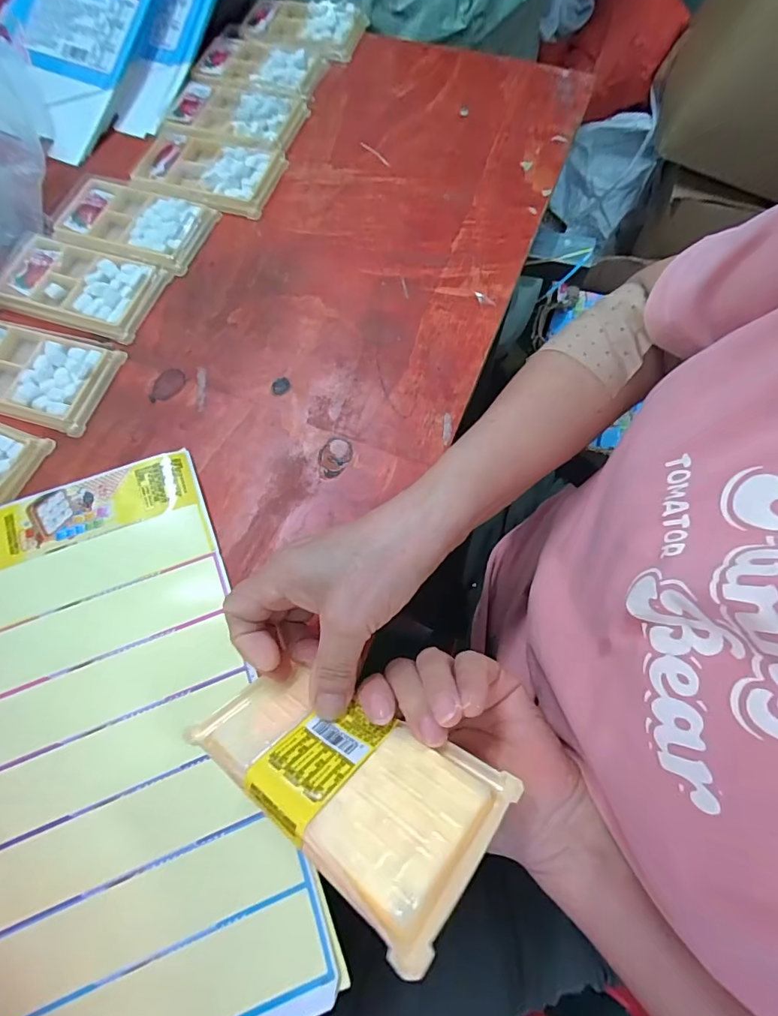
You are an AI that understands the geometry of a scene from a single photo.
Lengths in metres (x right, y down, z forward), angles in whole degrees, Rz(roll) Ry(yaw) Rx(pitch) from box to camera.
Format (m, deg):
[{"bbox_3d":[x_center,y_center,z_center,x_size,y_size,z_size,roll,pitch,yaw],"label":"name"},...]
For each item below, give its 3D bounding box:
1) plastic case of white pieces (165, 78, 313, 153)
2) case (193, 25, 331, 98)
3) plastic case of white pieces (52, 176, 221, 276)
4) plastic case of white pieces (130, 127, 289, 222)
[{"bbox_3d":[-0.149,-0.394,0.453,0.124,0.011,0.079,17,71,6],"label":"plastic case of white pieces"},{"bbox_3d":[-0.133,-0.467,0.479,0.123,0.012,0.078,15,71,5],"label":"case"},{"bbox_3d":[-0.229,-0.263,0.412,0.132,0.013,0.080,22,72,7],"label":"plastic case of white pieces"},{"bbox_3d":[-0.174,-0.321,0.430,0.135,0.013,0.076,17,72,6],"label":"plastic case of white pieces"}]

